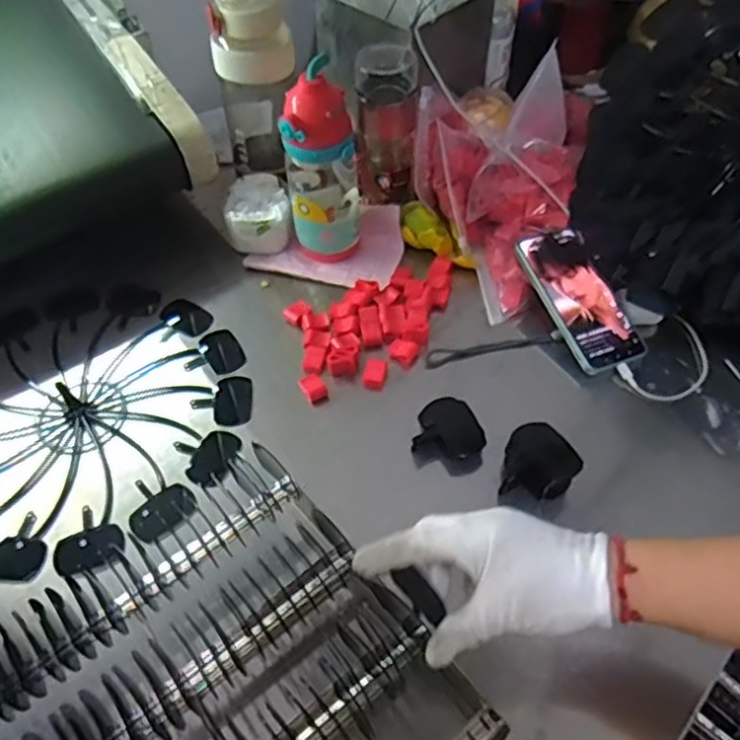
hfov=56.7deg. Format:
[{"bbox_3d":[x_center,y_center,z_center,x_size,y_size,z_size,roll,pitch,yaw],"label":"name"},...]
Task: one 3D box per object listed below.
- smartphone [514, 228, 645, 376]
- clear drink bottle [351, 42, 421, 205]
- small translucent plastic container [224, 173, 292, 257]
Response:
[{"bbox_3d":[0.214,-0.076,0.702,0.076,0.016,0.164,-19,69,-13],"label":"smartphone"},{"bbox_3d":[0.018,-0.267,0.758,0.068,0.151,0.066,-4,53,-2],"label":"clear drink bottle"},{"bbox_3d":[-0.131,-0.181,0.804,0.075,0.053,0.083,-9,54,-6],"label":"small translucent plastic container"}]

